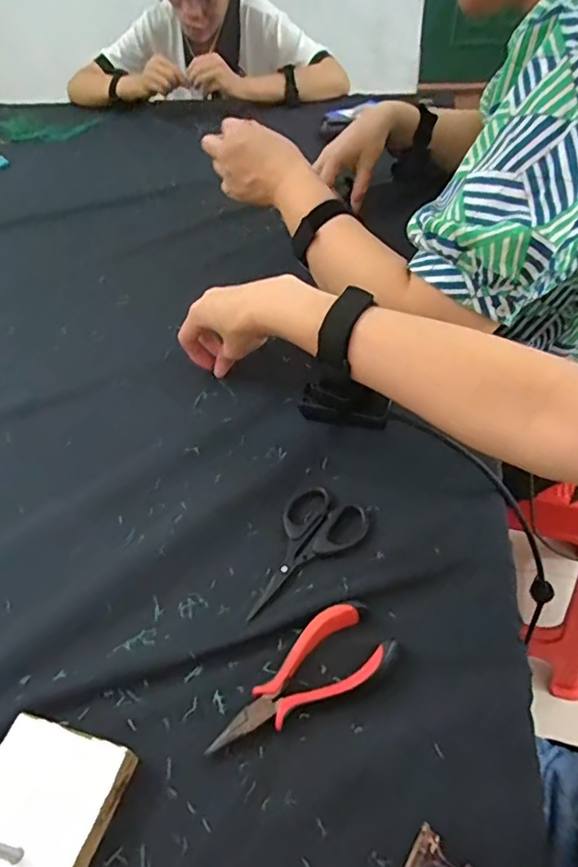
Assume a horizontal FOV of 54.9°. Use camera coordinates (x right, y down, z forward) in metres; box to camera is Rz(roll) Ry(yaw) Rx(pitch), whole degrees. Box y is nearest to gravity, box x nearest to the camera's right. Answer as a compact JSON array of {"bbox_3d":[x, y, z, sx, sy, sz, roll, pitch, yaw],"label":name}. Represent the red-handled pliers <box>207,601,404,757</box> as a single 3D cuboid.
[{"bbox_3d":[0.006,0.140,0.320,0.113,0.013,0.044,-28,50,-21],"label":"red-handled pliers"}]

